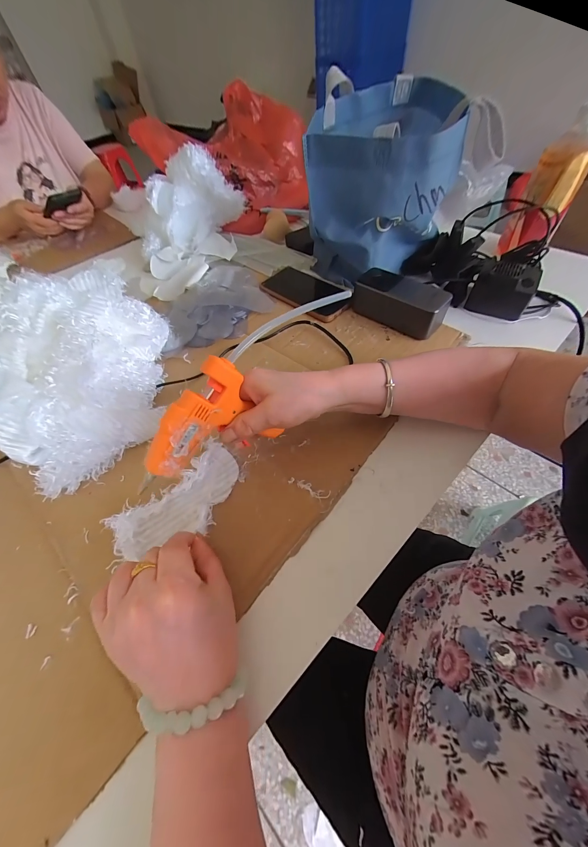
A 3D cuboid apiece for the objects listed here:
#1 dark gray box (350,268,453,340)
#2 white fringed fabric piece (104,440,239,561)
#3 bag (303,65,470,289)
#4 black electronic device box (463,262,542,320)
[{"bbox_3d":[0.153,-0.175,0.415,0.138,0.054,0.065,36,67,26],"label":"dark gray box"},{"bbox_3d":[-0.111,0.081,0.288,0.132,0.016,0.071,-39,63,-23],"label":"white fringed fabric piece"},{"bbox_3d":[0.130,-0.356,0.443,0.195,0.198,0.202,12,59,13],"label":"bag"},{"bbox_3d":[0.307,-0.199,0.415,0.076,0.054,0.051,27,63,22],"label":"black electronic device box"}]

